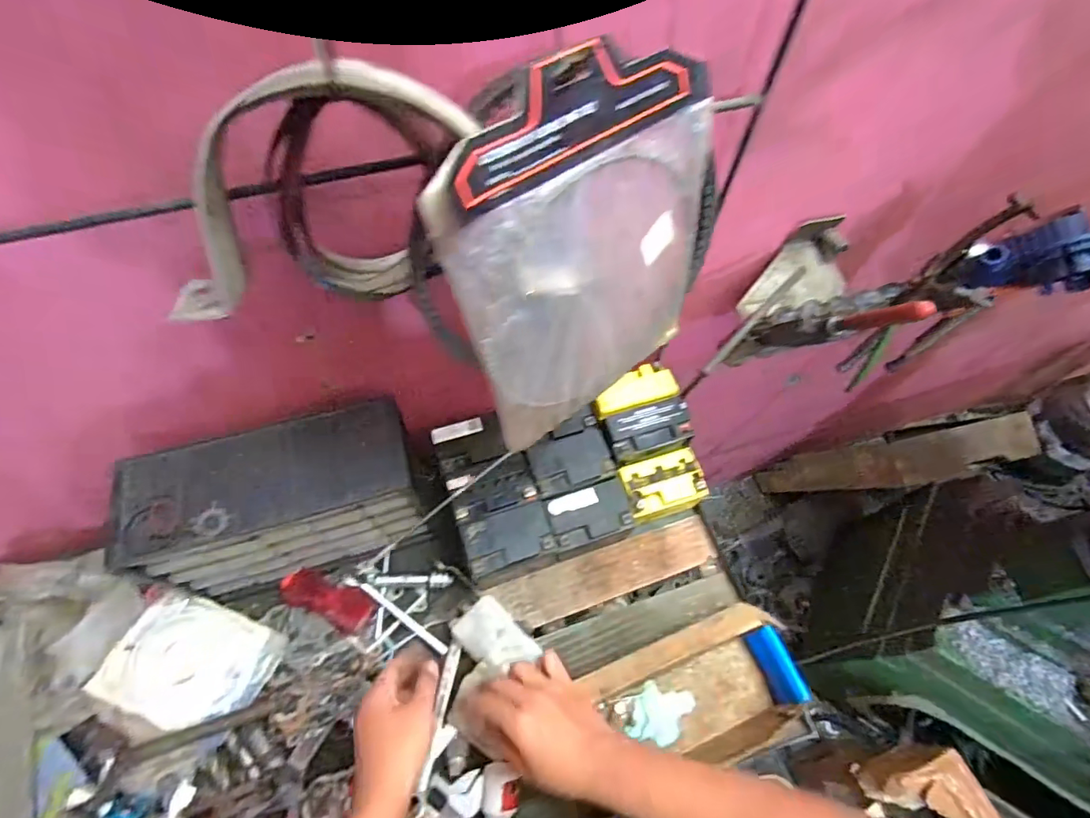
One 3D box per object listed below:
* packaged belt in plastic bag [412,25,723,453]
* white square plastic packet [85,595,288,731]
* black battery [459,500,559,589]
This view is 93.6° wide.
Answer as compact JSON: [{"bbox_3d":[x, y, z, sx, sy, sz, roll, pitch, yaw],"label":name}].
[{"bbox_3d":[0.037,-0.102,0.362,0.213,0.246,0.017,-37,51,-20],"label":"packaged belt in plastic bag"},{"bbox_3d":[-0.412,0.299,0.602,0.161,0.022,0.125,29,54,-7],"label":"white square plastic packet"},{"bbox_3d":[-0.048,0.184,0.676,0.115,0.094,0.076,-18,63,-12],"label":"black battery"}]

